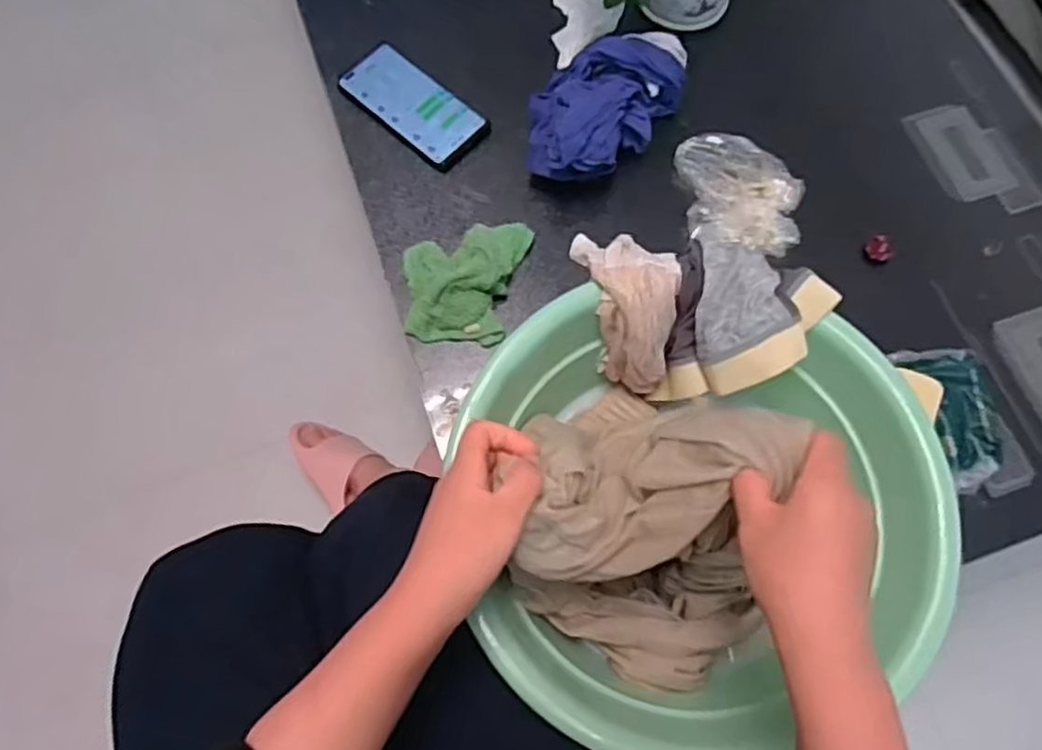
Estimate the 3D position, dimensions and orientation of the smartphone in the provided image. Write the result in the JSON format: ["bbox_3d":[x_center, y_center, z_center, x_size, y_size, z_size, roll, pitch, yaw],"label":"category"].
[{"bbox_3d":[-0.115,-0.287,0.755,0.163,0.008,0.077,41,76,15],"label":"smartphone"}]

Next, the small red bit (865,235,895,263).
[{"bbox_3d":[0.349,-0.122,0.690,0.025,0.018,0.027,-1,70,2],"label":"small red bit"}]

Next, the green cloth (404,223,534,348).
[{"bbox_3d":[-0.054,-0.095,0.671,0.112,0.041,0.121,5,70,4],"label":"green cloth"}]

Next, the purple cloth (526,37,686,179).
[{"bbox_3d":[0.076,-0.264,0.707,0.106,0.079,0.172,39,76,14],"label":"purple cloth"}]

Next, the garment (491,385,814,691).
[{"bbox_3d":[0.073,0.111,0.470,0.155,0.192,0.158,13,71,7],"label":"garment"}]

